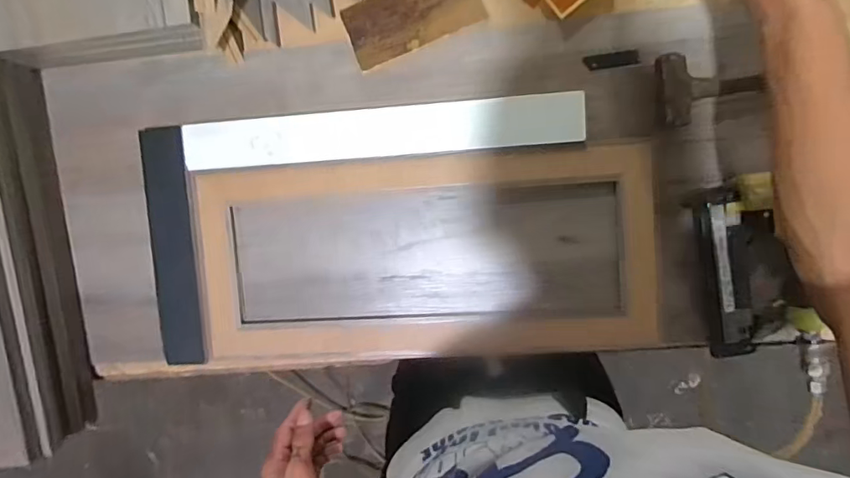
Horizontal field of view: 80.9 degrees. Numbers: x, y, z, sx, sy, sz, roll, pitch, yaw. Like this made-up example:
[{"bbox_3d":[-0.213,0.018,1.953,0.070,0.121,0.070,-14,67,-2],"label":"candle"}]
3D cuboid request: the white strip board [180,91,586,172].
[{"bbox_3d":[-0.052,-0.121,0.566,0.447,0.020,0.055,-4,94,5],"label":"white strip board"}]

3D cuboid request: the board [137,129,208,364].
[{"bbox_3d":[-0.302,0.011,0.600,0.054,0.018,0.279,-3,97,5],"label":"board"}]

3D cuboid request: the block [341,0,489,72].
[{"bbox_3d":[-0.012,-0.247,0.553,0.149,0.021,0.070,-24,94,7],"label":"block"}]

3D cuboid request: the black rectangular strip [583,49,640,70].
[{"bbox_3d":[0.201,-0.193,0.539,0.055,0.006,0.015,0,94,21],"label":"black rectangular strip"}]

